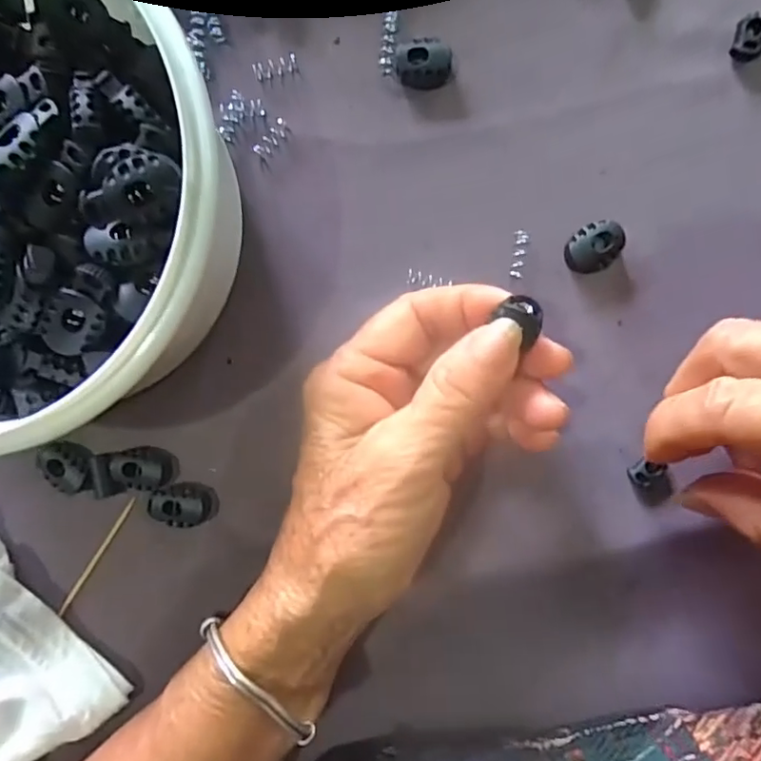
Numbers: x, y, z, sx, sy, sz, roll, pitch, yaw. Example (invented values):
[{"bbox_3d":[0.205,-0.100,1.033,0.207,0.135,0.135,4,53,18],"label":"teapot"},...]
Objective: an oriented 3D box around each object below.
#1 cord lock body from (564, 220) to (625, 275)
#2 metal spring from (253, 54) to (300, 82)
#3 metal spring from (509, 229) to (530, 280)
[{"bbox_3d":[0.084,-0.052,0.224,0.022,0.009,0.017,-31,90,4],"label":"cord lock body"},{"bbox_3d":[-0.043,-0.127,0.231,0.017,0.004,0.008,-15,92,4],"label":"metal spring"},{"bbox_3d":[0.056,-0.051,0.227,0.006,0.004,0.018,7,93,3],"label":"metal spring"}]

